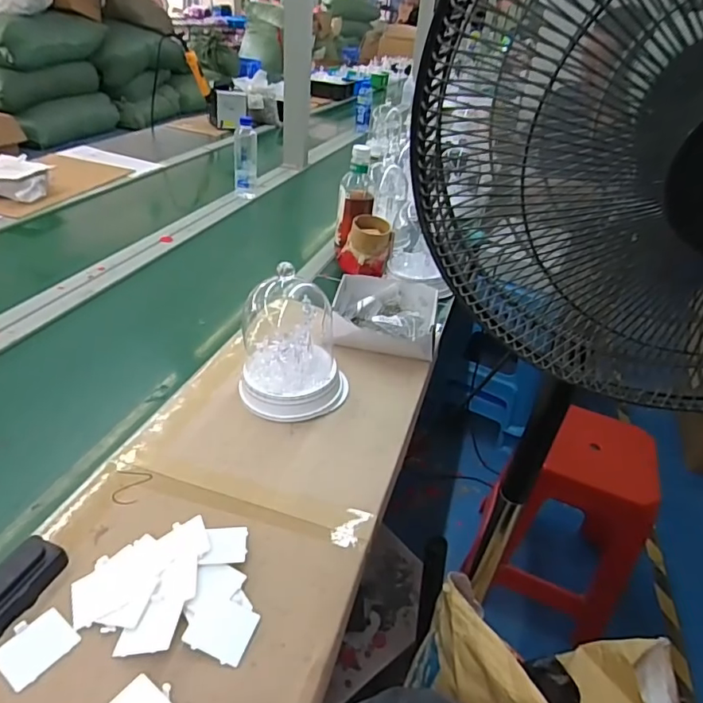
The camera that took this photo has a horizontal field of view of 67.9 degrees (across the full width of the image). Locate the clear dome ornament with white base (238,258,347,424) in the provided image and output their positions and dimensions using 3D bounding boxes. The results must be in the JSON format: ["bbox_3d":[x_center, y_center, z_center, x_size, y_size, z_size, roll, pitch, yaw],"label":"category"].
[{"bbox_3d":[-0.081,-0.016,0.753,0.156,0.189,0.146,2,35,-7],"label":"clear dome ornament with white base"}]

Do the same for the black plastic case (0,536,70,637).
[{"bbox_3d":[-0.323,0.224,0.491,0.045,0.027,0.106,16,35,13],"label":"black plastic case"}]

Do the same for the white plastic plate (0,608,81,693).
[{"bbox_3d":[-0.281,0.261,0.463,0.051,0.005,0.057,26,39,26],"label":"white plastic plate"}]

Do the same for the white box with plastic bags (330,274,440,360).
[{"bbox_3d":[0.064,-0.072,0.974,0.186,0.064,0.218,8,34,2],"label":"white box with plastic bags"}]

